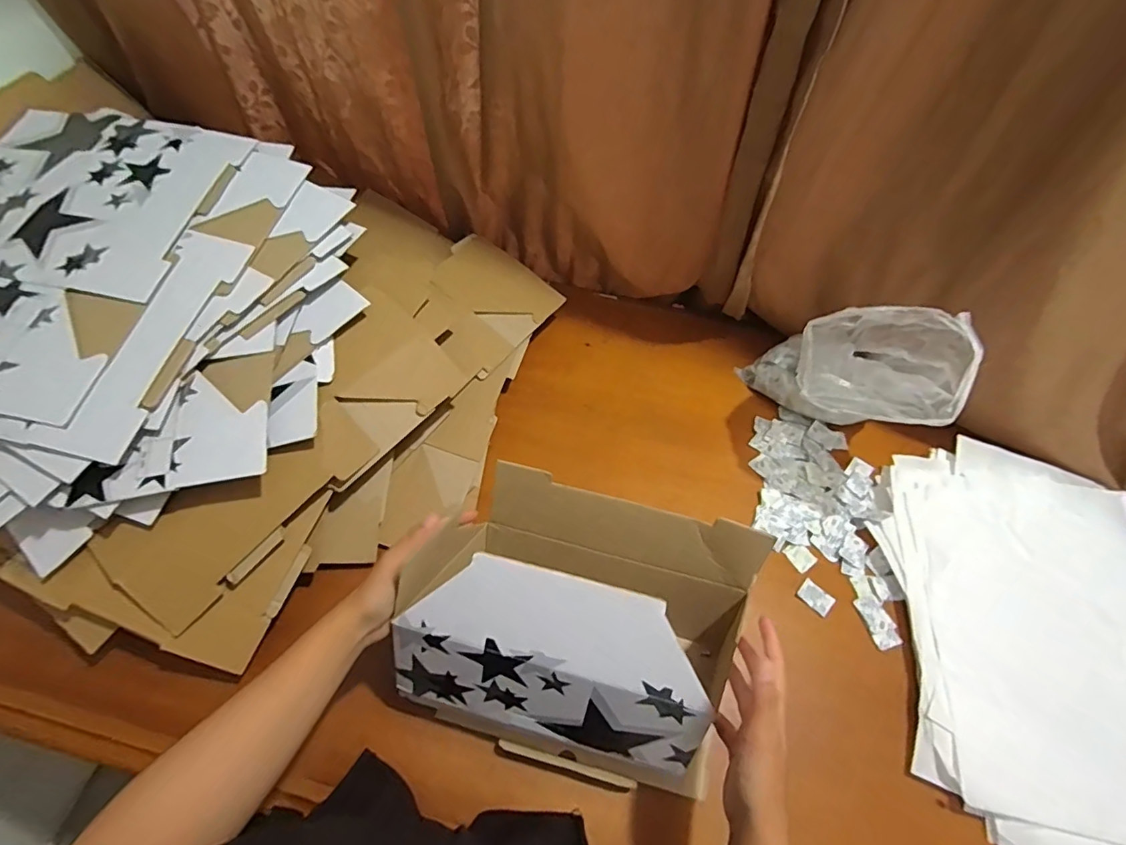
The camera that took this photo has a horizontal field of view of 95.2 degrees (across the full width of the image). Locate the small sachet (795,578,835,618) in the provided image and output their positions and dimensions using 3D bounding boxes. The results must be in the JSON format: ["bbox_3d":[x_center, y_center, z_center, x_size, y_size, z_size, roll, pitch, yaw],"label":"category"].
[{"bbox_3d":[0.309,0.212,0.625,0.031,0.007,0.039,-35,66,-24],"label":"small sachet"}]

